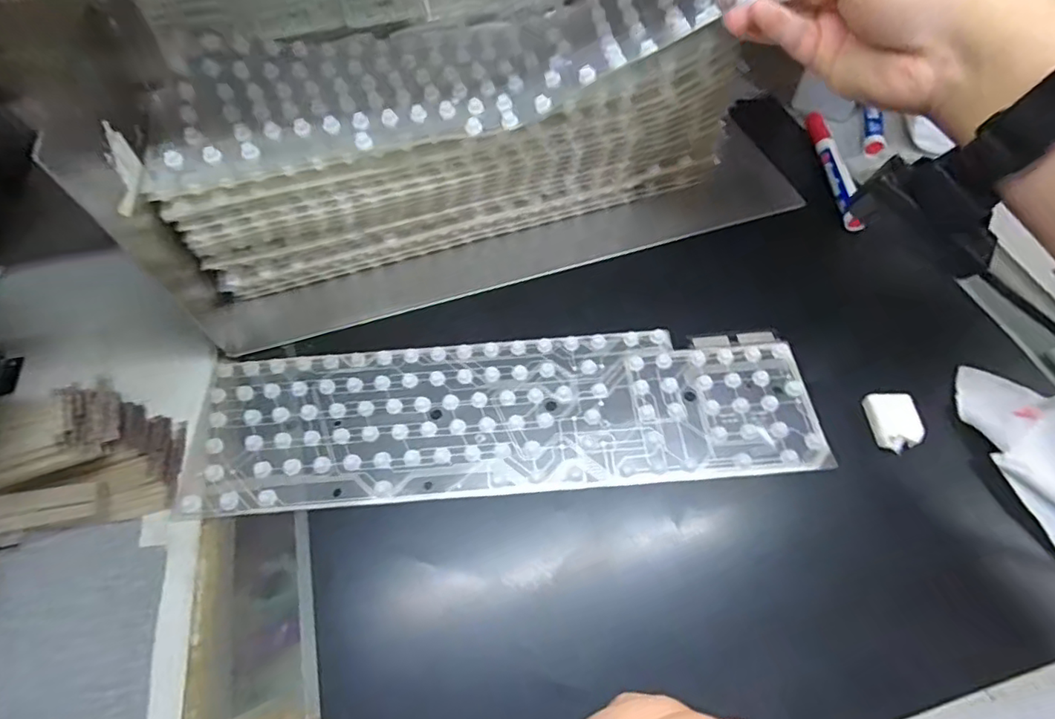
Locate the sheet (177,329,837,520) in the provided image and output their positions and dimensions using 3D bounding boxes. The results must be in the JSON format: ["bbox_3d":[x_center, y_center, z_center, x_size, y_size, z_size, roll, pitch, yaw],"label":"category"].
[{"bbox_3d":[-0.018,0.033,0.358,0.397,0.004,0.113,-4,57,0],"label":"sheet"}]

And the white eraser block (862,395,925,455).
[{"bbox_3d":[0.228,0.038,0.334,0.026,0.014,0.034,-4,57,0],"label":"white eraser block"}]

